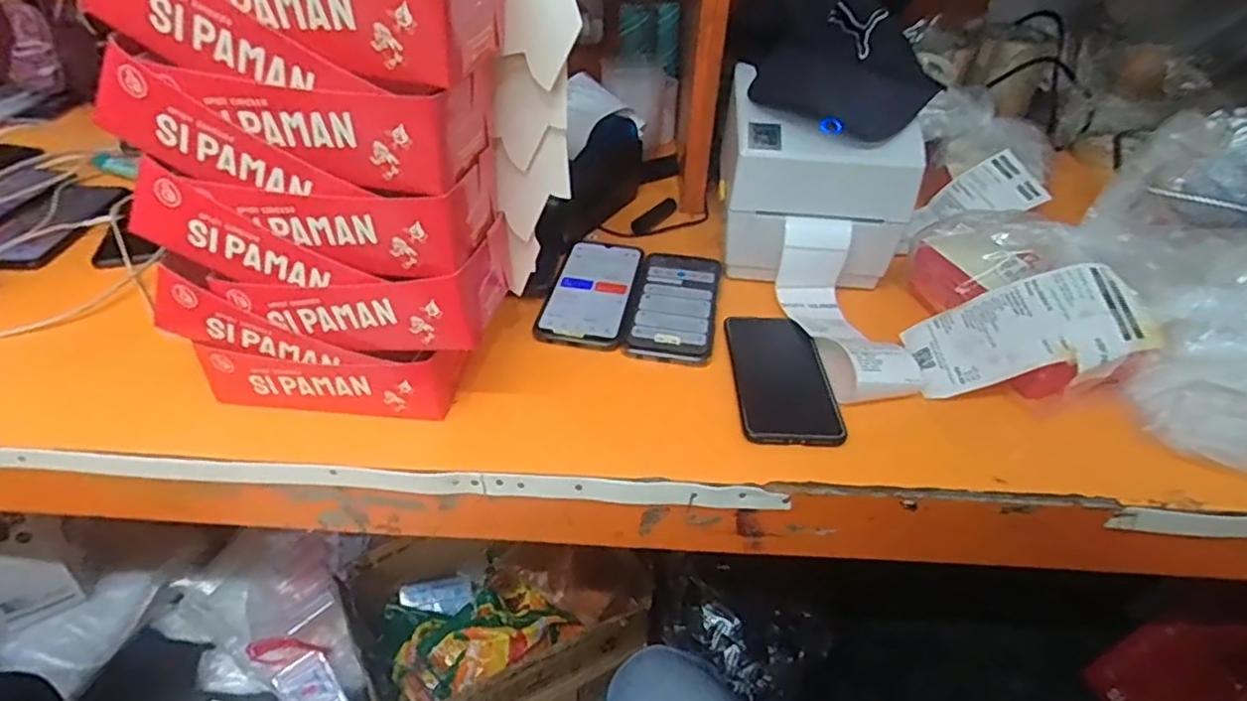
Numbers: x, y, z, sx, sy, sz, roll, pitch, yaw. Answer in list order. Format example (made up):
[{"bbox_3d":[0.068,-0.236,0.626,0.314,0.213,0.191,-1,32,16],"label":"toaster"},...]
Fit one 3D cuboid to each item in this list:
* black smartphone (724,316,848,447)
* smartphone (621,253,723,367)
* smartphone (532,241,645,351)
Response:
[{"bbox_3d":[0.130,0.018,0.545,0.078,0.010,0.154,1,40,-1],"label":"black smartphone"},{"bbox_3d":[0.051,-0.047,0.627,0.077,0.010,0.170,8,40,7],"label":"smartphone"},{"bbox_3d":[-0.030,-0.060,0.640,0.081,0.008,0.165,7,40,7],"label":"smartphone"}]

